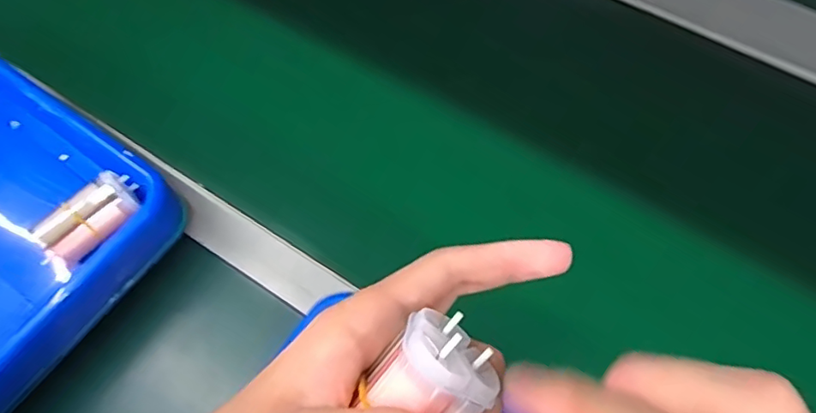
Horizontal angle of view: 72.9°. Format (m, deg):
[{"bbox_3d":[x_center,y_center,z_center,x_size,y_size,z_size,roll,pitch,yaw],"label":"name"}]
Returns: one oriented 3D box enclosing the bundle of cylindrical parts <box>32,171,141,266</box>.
[{"bbox_3d":[-0.223,0.006,0.390,0.066,0.026,0.035,-41,110,-12],"label":"bundle of cylindrical parts"}]

